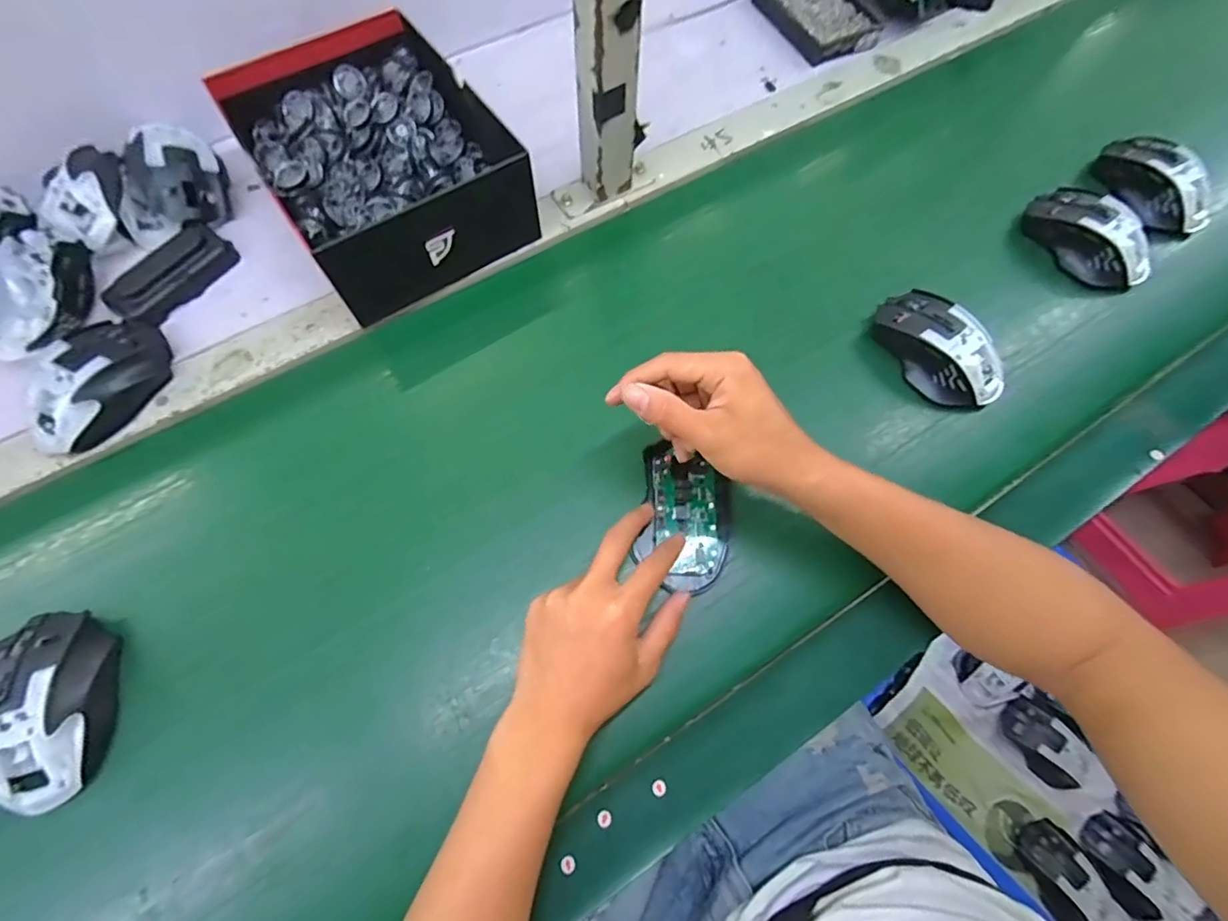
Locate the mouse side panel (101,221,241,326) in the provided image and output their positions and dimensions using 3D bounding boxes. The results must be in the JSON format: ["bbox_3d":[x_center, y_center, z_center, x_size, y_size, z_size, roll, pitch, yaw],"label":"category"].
[{"bbox_3d":[-0.390,-0.166,0.471,0.047,0.027,0.106,34,72,12],"label":"mouse side panel"}]

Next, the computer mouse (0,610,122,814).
[{"bbox_3d":[-0.358,0.153,0.335,0.066,0.036,0.112,-26,71,-11],"label":"computer mouse"}]

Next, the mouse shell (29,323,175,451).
[{"bbox_3d":[-0.408,-0.062,0.423,0.072,0.039,0.117,9,68,3],"label":"mouse shell"}]

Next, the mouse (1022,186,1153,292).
[{"bbox_3d":[0.445,-0.211,0.497,0.063,0.037,0.117,-30,72,-12],"label":"mouse"}]

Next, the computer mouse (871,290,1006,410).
[{"bbox_3d":[0.274,-0.094,0.452,0.062,0.049,0.116,-35,73,-14],"label":"computer mouse"}]

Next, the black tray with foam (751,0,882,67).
[{"bbox_3d":[0.237,-0.526,0.628,0.100,0.021,0.149,-24,70,-10],"label":"black tray with foam"}]

